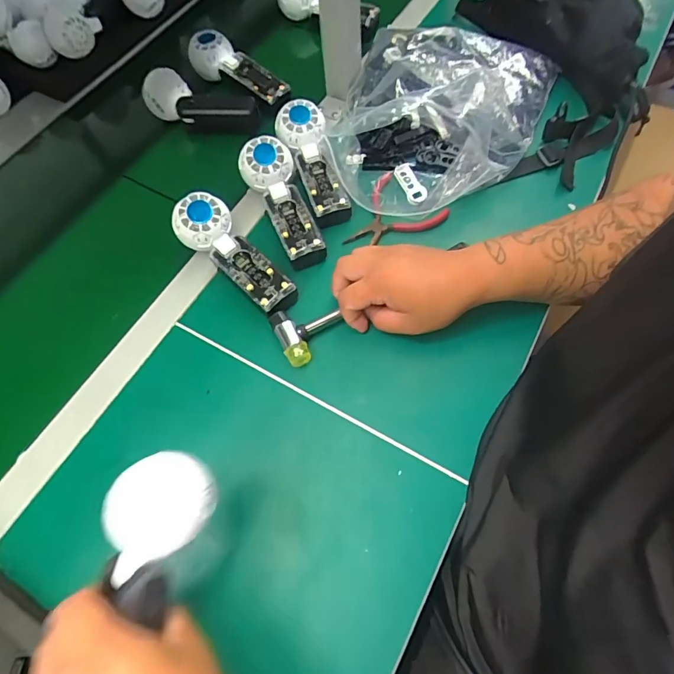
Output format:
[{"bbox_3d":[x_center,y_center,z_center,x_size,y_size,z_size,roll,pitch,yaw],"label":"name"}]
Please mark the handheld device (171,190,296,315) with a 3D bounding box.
[{"bbox_3d":[-0.112,-0.088,0.475,0.057,0.057,0.158,-40,68,-16],"label":"handheld device"}]

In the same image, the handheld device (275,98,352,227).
[{"bbox_3d":[-0.027,-0.214,0.531,0.058,0.037,0.166,-18,78,-7],"label":"handheld device"}]

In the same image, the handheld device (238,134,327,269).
[{"bbox_3d":[-0.060,-0.158,0.509,0.062,0.040,0.163,-23,77,-9],"label":"handheld device"}]

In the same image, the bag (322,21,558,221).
[{"bbox_3d":[0.124,-0.299,0.528,0.242,0.089,0.320,21,66,12],"label":"bag"}]

